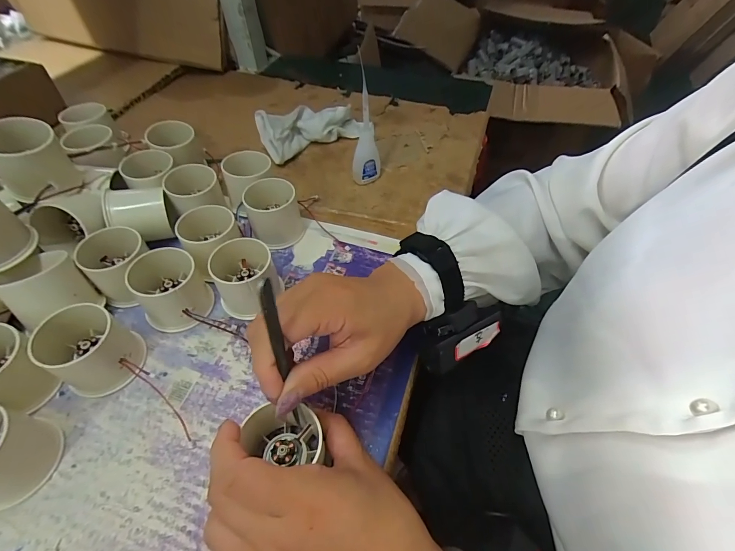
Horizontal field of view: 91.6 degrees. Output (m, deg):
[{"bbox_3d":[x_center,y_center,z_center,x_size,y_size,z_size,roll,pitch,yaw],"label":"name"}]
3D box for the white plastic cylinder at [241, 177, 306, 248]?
[{"bbox_3d":[-0.096,-0.066,0.367,0.055,0.049,0.058,-14,54,-12],"label":"white plastic cylinder"}]

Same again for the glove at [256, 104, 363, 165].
[{"bbox_3d":[-0.074,-0.201,0.483,0.139,0.040,0.066,-27,57,-21],"label":"glove"}]

